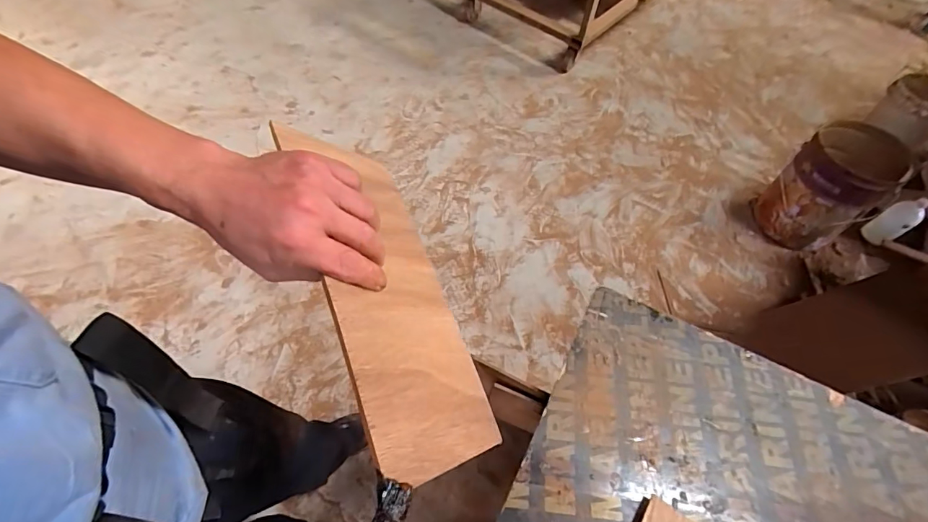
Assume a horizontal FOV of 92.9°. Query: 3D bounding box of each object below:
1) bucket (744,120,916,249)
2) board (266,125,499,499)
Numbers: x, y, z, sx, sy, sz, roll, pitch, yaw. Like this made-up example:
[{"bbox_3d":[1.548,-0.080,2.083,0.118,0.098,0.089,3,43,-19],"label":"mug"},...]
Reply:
[{"bbox_3d":[1.234,-0.235,1.521,0.277,0.392,0.277,2,57,-2],"label":"bucket"},{"bbox_3d":[-0.061,0.021,0.363,0.006,0.138,0.288,-33,70,26],"label":"board"}]

